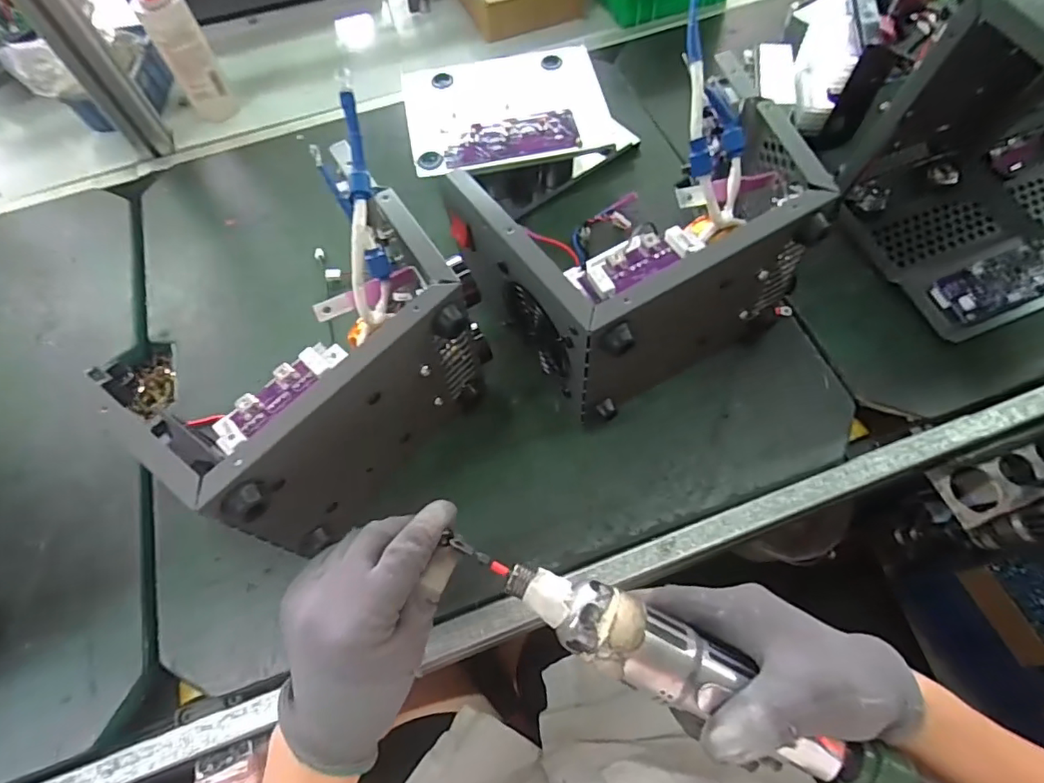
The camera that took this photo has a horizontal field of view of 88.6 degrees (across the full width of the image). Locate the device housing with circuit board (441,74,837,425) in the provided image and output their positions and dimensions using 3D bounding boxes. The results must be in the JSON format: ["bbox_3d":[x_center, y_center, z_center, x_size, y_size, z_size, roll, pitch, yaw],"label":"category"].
[{"bbox_3d":[0.106,-0.120,0.442,0.260,0.149,0.182,-29,67,-11],"label":"device housing with circuit board"}]

